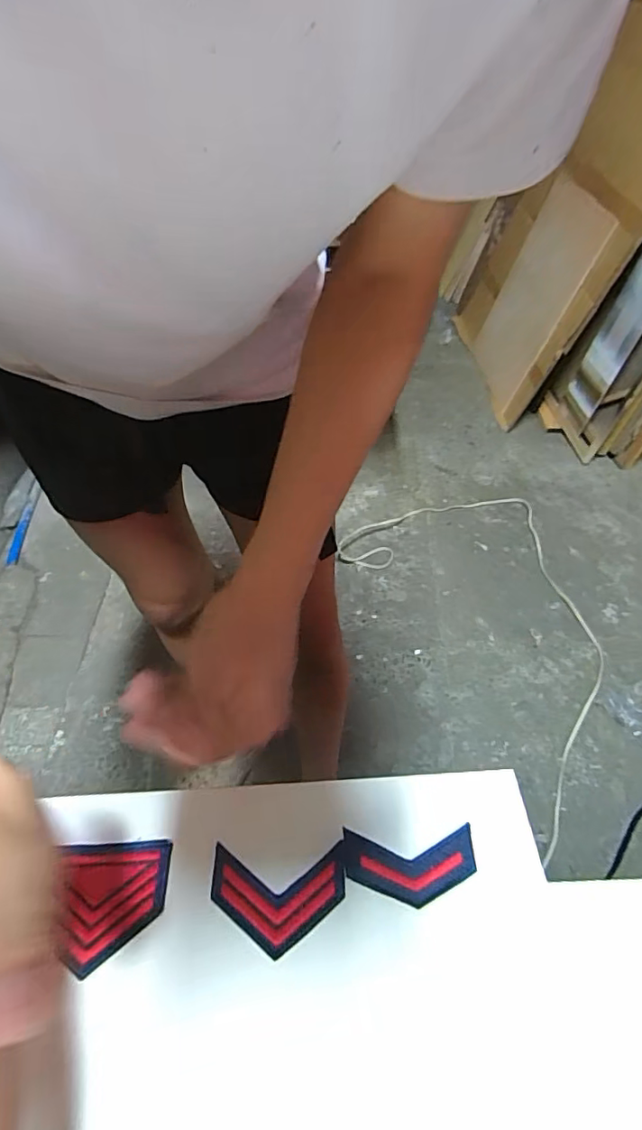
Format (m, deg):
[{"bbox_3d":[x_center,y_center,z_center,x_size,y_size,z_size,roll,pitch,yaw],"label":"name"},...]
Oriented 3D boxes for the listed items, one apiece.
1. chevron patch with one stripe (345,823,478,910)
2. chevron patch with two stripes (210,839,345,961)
[{"bbox_3d":[0.044,0.148,0.260,0.064,0.004,0.032,0,49,-4],"label":"chevron patch with one stripe"},{"bbox_3d":[-0.020,0.158,0.253,0.063,0.004,0.044,-5,48,-3],"label":"chevron patch with two stripes"}]

